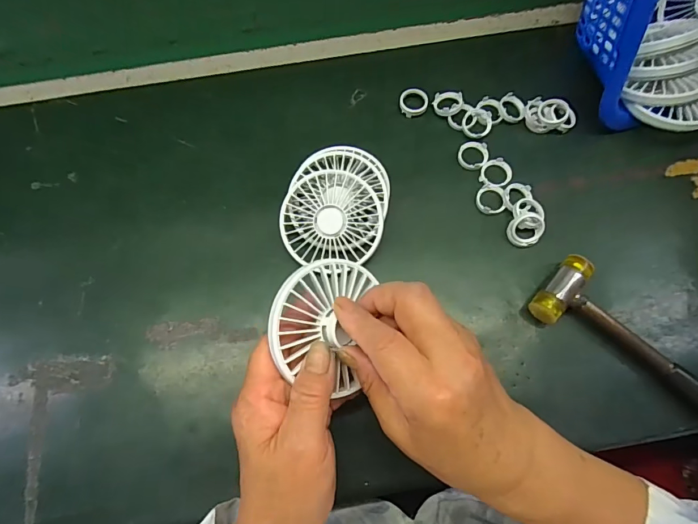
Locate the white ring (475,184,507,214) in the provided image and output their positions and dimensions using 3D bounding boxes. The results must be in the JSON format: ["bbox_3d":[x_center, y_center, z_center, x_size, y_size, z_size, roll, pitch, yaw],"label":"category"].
[{"bbox_3d":[0.129,-0.058,0.379,0.025,0.006,0.028,-2,72,0],"label":"white ring"}]

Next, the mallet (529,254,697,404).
[{"bbox_3d":[0.260,0.087,0.325,0.238,0.026,0.058,38,76,12],"label":"mallet"}]

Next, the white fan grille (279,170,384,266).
[{"bbox_3d":[-0.015,-0.039,0.360,0.085,0.015,0.076,-1,93,6],"label":"white fan grille"}]

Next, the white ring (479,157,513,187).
[{"bbox_3d":[0.138,-0.084,0.389,0.029,0.007,0.027,0,72,1],"label":"white ring"}]

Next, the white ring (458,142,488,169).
[{"bbox_3d":[0.118,-0.101,0.393,0.028,0.004,0.028,0,72,1],"label":"white ring"}]

